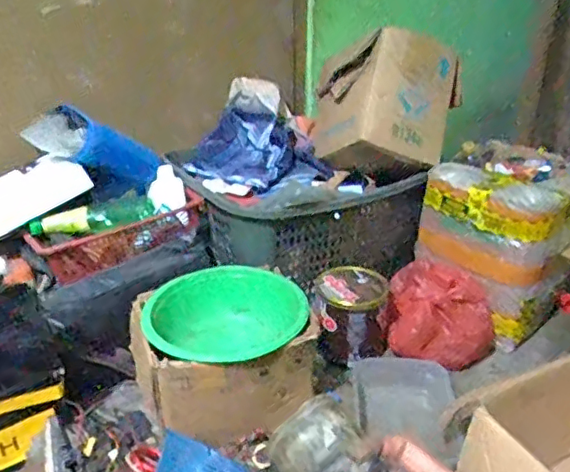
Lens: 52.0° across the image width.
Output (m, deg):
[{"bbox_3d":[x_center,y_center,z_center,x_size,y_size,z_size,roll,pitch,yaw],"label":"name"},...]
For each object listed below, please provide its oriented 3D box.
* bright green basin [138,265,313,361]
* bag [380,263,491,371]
[{"bbox_3d":[-0.096,0.148,1.001,0.283,0.089,0.193,-6,28,-11],"label":"bright green basin"},{"bbox_3d":[0.315,0.159,1.198,0.214,0.149,0.182,10,30,19],"label":"bag"}]

